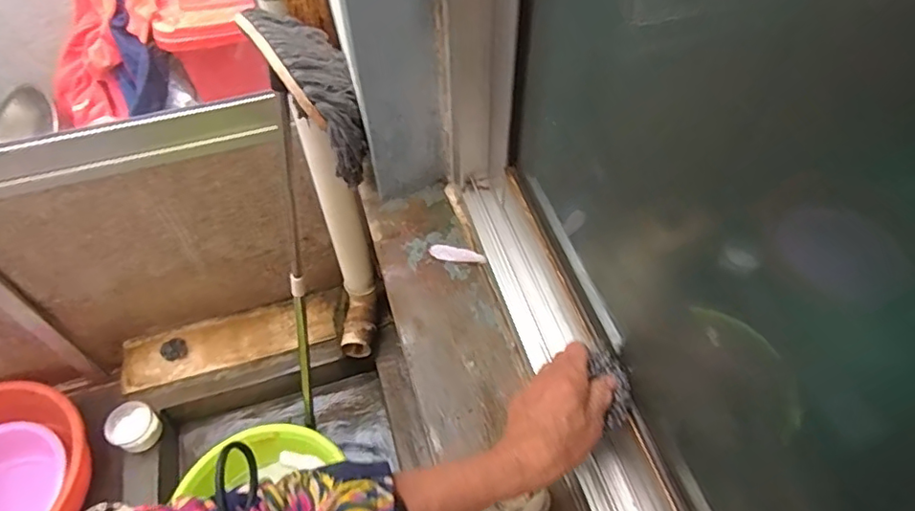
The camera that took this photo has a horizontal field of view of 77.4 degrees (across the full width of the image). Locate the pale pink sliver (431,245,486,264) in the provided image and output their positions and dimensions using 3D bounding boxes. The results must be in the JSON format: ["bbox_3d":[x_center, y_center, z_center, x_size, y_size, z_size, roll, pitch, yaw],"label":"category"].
[{"bbox_3d":[0.001,-0.001,0.706,0.078,0.010,0.021,10,52,30],"label":"pale pink sliver"}]

